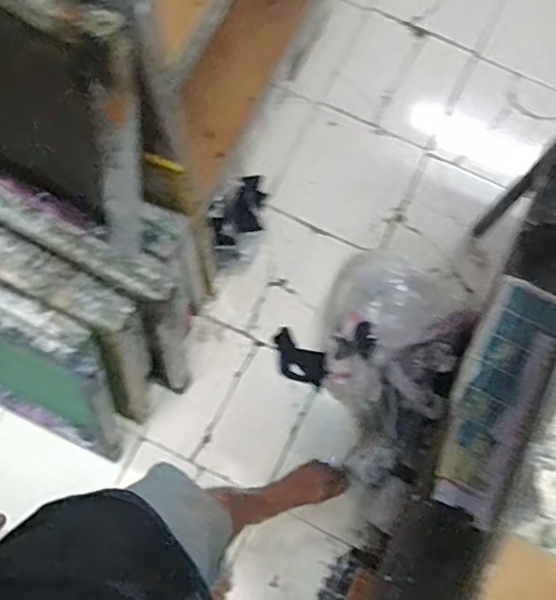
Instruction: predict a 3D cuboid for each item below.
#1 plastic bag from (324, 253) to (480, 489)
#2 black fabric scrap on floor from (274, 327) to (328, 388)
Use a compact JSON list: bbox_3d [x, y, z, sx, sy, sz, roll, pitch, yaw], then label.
[{"bbox_3d":[0.203,0.112,1.270,0.256,0.311,0.458,24,78,5],"label":"plastic bag"},{"bbox_3d":[0.047,0.137,1.410,0.139,0.041,0.083,31,79,6],"label":"black fabric scrap on floor"}]

